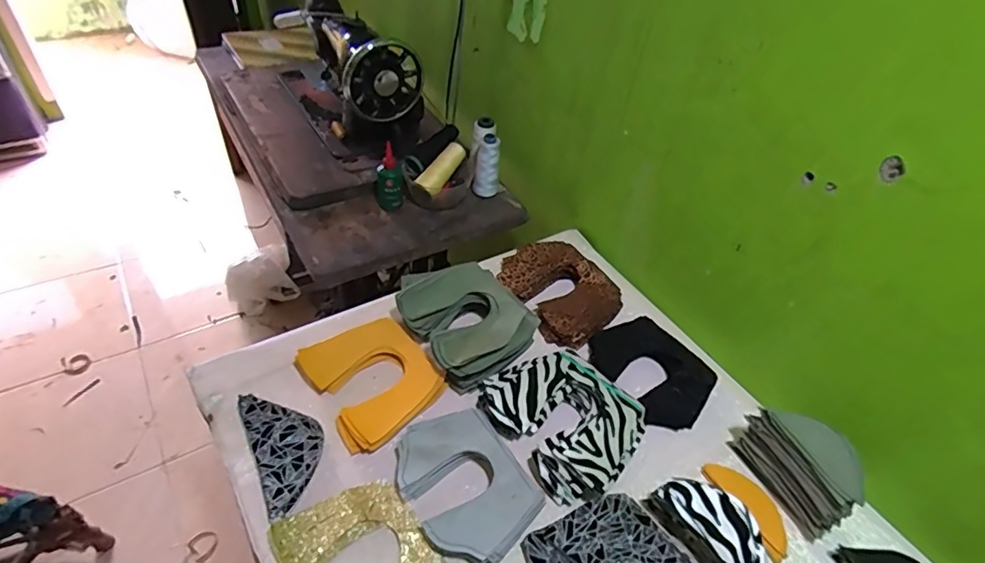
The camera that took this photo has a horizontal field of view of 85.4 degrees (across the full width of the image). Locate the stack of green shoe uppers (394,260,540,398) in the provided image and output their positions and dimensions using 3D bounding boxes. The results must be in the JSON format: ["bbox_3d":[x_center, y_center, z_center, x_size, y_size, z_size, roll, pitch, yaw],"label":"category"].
[{"bbox_3d":[-0.036,0.045,0.712,0.146,0.056,0.170,-27,54,-30],"label":"stack of green shoe uppers"}]

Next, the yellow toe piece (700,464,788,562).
[{"bbox_3d":[0.293,0.250,0.599,0.049,0.010,0.113,-14,49,-21],"label":"yellow toe piece"}]

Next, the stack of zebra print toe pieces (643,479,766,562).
[{"bbox_3d":[0.222,0.258,0.546,0.055,0.080,0.125,-26,53,-30],"label":"stack of zebra print toe pieces"}]

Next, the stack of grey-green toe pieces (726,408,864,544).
[{"bbox_3d":[0.341,0.202,0.598,0.061,0.083,0.133,-20,51,-26],"label":"stack of grey-green toe pieces"}]

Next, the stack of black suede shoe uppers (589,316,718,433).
[{"bbox_3d":[0.210,0.111,0.704,0.115,0.047,0.164,-20,51,-26],"label":"stack of black suede shoe uppers"}]

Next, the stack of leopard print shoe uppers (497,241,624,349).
[{"bbox_3d":[0.100,0.012,0.799,0.137,0.051,0.174,-27,54,-31],"label":"stack of leopard print shoe uppers"}]

